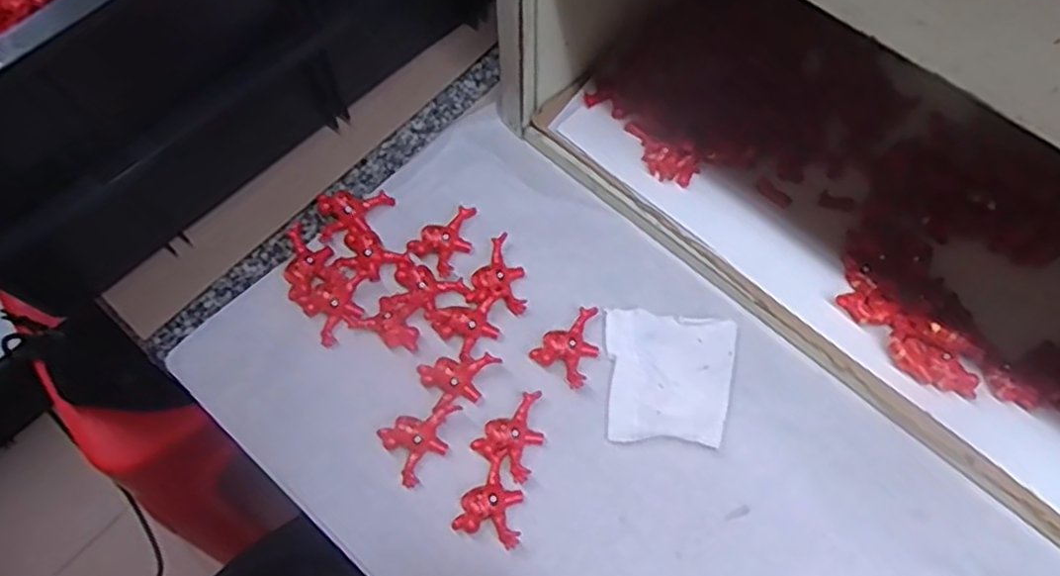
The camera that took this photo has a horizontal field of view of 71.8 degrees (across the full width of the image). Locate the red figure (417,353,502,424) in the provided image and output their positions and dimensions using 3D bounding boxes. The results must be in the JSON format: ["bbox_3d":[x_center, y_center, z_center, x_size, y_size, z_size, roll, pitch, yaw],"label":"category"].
[{"bbox_3d":[-0.038,0.052,0.414,0.044,0.010,0.032,-22,66,-10],"label":"red figure"}]

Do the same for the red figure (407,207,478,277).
[{"bbox_3d":[-0.050,-0.032,0.456,0.031,0.010,0.047,34,69,16],"label":"red figure"}]

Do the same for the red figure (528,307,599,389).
[{"bbox_3d":[0.027,0.032,0.425,0.034,0.009,0.045,35,69,16],"label":"red figure"}]

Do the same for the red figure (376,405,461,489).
[{"bbox_3d":[-0.056,0.082,0.400,0.045,0.011,0.035,-28,67,-13],"label":"red figure"}]

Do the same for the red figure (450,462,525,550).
[{"bbox_3d":[-0.018,0.118,0.382,0.035,0.011,0.036,38,70,17],"label":"red figure"}]

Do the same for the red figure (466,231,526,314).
[{"bbox_3d":[-0.021,-0.008,0.443,0.034,0.014,0.049,-4,64,-2],"label":"red figure"}]

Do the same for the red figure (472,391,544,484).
[{"bbox_3d":[-0.005,0.079,0.402,0.034,0.012,0.045,35,69,16],"label":"red figure"}]

